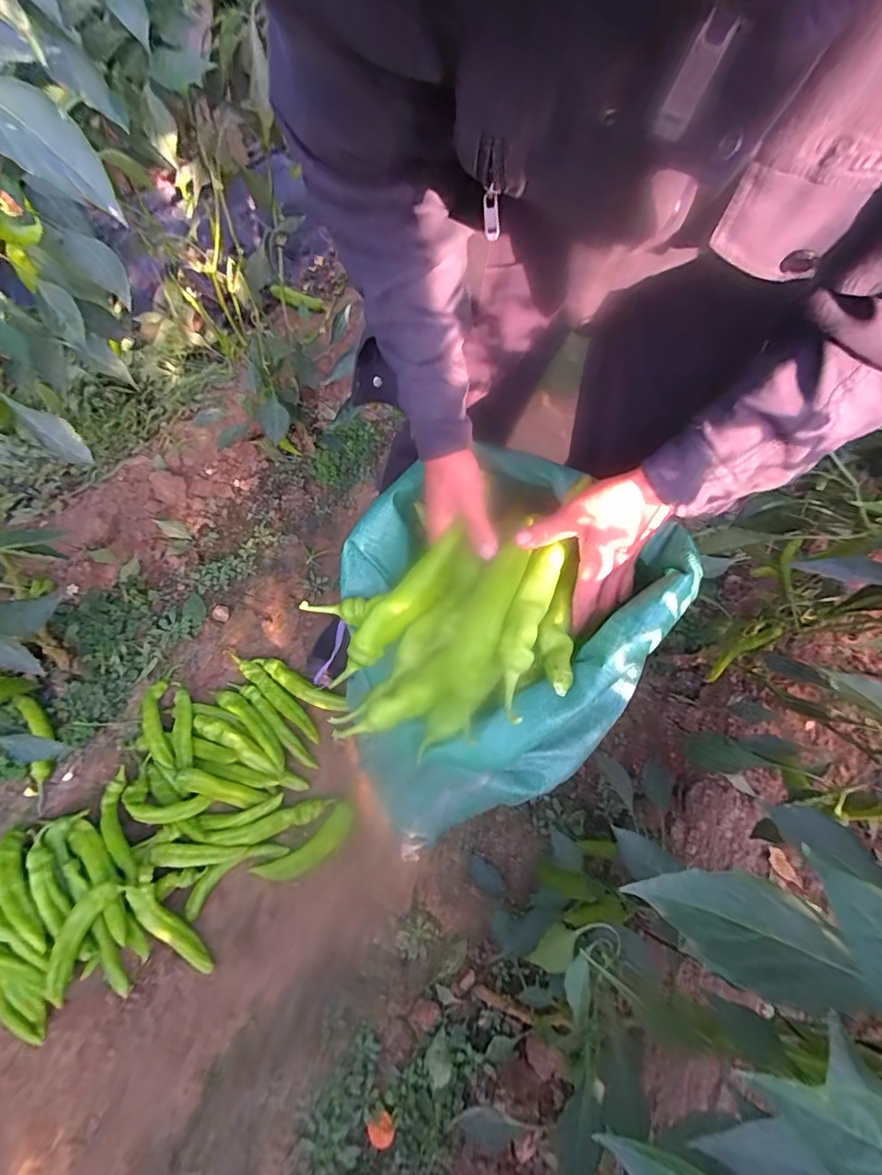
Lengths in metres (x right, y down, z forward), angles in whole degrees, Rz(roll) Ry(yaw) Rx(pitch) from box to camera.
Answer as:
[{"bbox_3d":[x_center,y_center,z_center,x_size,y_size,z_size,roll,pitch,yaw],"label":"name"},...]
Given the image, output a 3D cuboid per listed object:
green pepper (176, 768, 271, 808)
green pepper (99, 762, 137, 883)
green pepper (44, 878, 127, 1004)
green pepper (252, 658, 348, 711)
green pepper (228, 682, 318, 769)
[{"bbox_3d":[-0.399,0.368,0.917,0.157,0.028,0.037,27,61,-20],"label":"green pepper"},{"bbox_3d":[-0.577,0.421,0.889,0.049,0.026,0.199,-22,65,-14],"label":"green pepper"},{"bbox_3d":[-0.565,0.543,0.780,0.059,0.037,0.162,16,63,6],"label":"green pepper"},{"bbox_3d":[-0.294,0.204,1.052,0.212,0.033,0.044,28,64,12],"label":"green pepper"},{"bbox_3d":[-0.337,0.261,1.010,0.252,0.028,0.035,40,67,17],"label":"green pepper"}]

